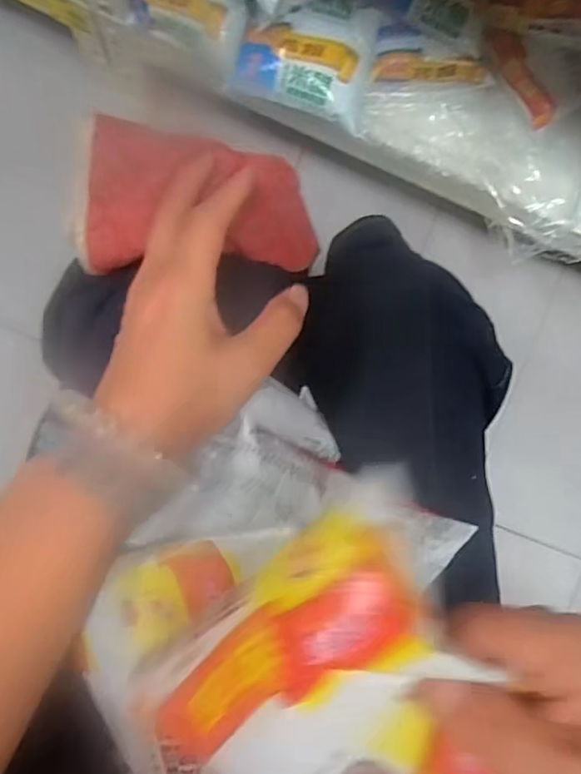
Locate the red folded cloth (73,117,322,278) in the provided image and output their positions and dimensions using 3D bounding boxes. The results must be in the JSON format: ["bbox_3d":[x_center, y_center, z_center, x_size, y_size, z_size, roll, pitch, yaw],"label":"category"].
[{"bbox_3d":[-0.040,-0.089,0.304,0.132,0.056,0.065,6,92,-21],"label":"red folded cloth"}]

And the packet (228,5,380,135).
[{"bbox_3d":[0.017,-0.311,0.543,0.124,0.033,0.096,13,91,-6],"label":"packet"}]

